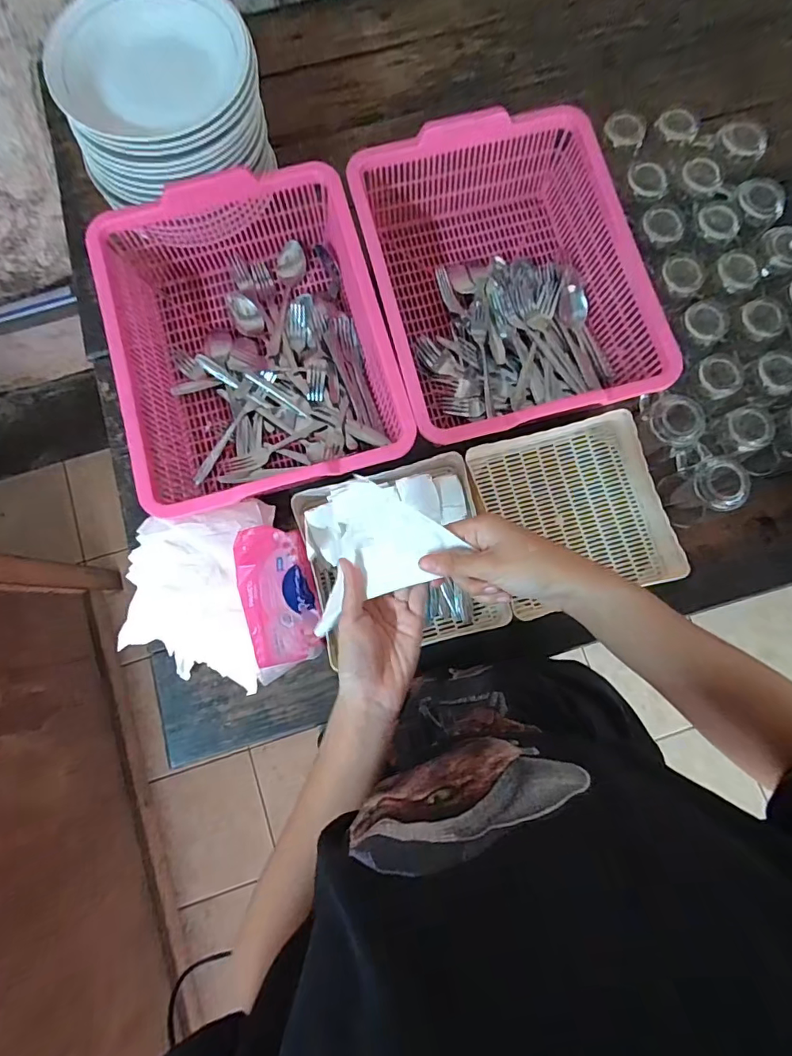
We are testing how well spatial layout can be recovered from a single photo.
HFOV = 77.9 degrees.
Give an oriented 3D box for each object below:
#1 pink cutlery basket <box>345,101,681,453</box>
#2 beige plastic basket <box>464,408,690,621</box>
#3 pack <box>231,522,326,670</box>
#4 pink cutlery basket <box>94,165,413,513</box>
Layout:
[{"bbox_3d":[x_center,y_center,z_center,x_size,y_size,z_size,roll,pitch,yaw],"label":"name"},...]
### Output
[{"bbox_3d":[0.127,-0.303,0.613,0.299,0.108,0.370,-15,80,-2],"label":"pink cutlery basket"},{"bbox_3d":[0.218,-0.022,0.601,0.199,0.057,0.223,-16,80,-3],"label":"beige plastic basket"},{"bbox_3d":[-0.131,0.074,0.549,0.085,0.042,0.146,-7,78,-39],"label":"pack"},{"bbox_3d":[-0.172,-0.225,0.610,0.307,0.105,0.387,-15,80,-2],"label":"pink cutlery basket"}]

